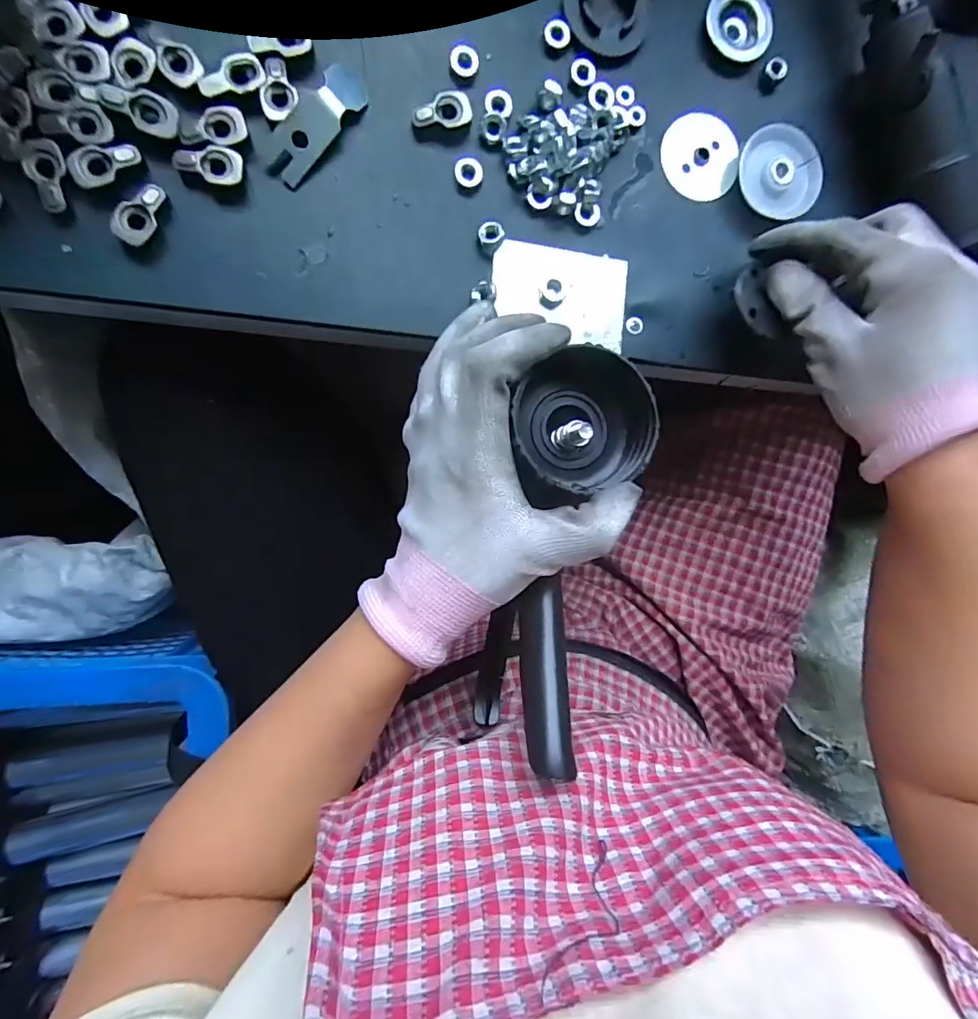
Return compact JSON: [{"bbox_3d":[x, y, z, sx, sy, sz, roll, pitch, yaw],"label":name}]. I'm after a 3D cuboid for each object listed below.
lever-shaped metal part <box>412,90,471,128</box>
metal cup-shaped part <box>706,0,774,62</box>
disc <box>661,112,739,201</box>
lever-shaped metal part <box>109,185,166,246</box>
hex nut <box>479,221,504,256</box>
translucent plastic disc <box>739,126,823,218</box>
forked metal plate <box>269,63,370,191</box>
[{"bbox_3d":[-0.024,-0.200,0.248,0.029,0.007,0.016,-15,95,-8],"label":"lever-shaped metal part"},{"bbox_3d":[0.140,-0.272,0.277,0.038,0.011,0.032,-4,94,-9],"label":"metal cup-shaped part"},{"bbox_3d":[0.119,-0.198,0.276,0.045,0.004,0.043,-1,93,-9],"label":"disc"},{"bbox_3d":[-0.160,-0.135,0.226,0.015,0.008,0.029,25,89,-9],"label":"lever-shaped metal part"},{"bbox_3d":[0.000,-0.141,0.256,0.013,0.008,0.013,21,90,-10],"label":"hex nut"},{"bbox_3d":[0.163,-0.189,0.279,0.049,0.011,0.045,-1,93,-9],"label":"translucent plastic disc"},{"bbox_3d":[-0.083,-0.188,0.239,0.021,0.010,0.063,36,87,-9],"label":"forked metal plate"}]

